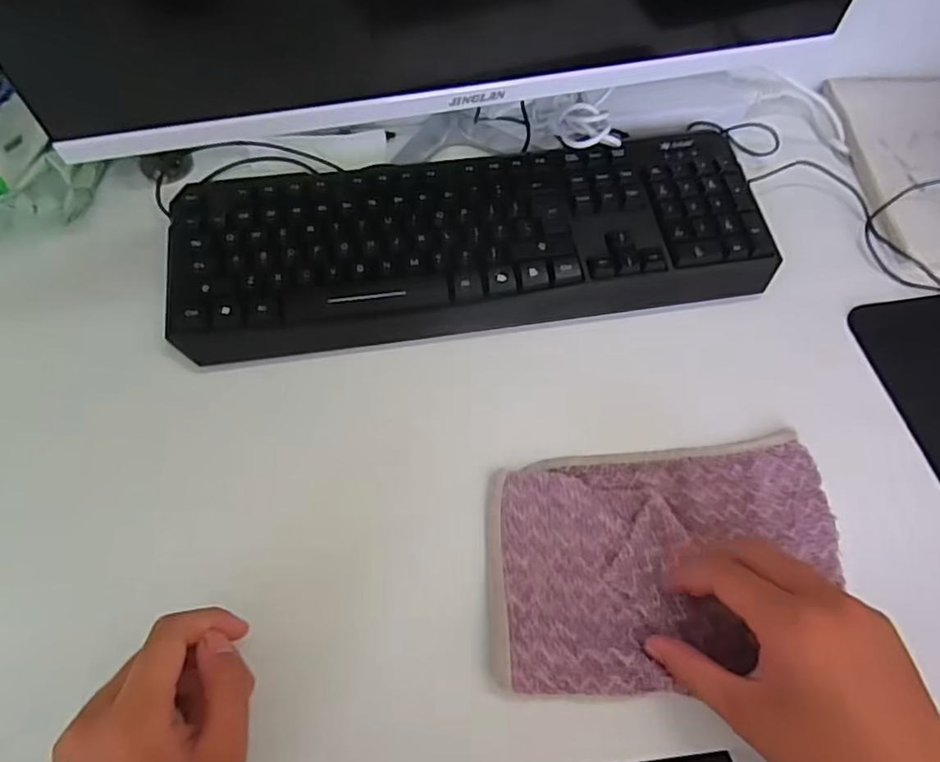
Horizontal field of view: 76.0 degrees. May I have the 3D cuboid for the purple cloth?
[{"bbox_3d":[0.112,0.098,0.342,0.204,0.020,0.127,-5,64,-5],"label":"purple cloth"}]

